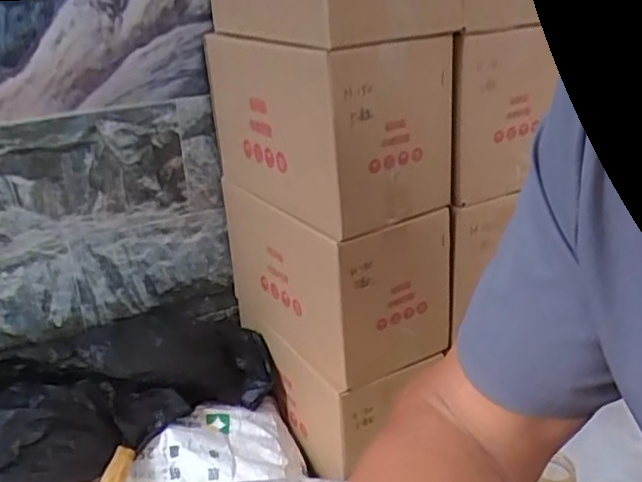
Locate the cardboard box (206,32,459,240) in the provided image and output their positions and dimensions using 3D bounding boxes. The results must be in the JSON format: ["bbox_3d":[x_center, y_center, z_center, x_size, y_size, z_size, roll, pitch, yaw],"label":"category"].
[{"bbox_3d":[-0.008,-0.202,1.079,0.240,0.271,0.522,-13,24,-24],"label":"cardboard box"}]

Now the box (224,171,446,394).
[{"bbox_3d":[0.006,0.038,1.116,0.223,0.236,0.387,-15,25,-29],"label":"box"}]

